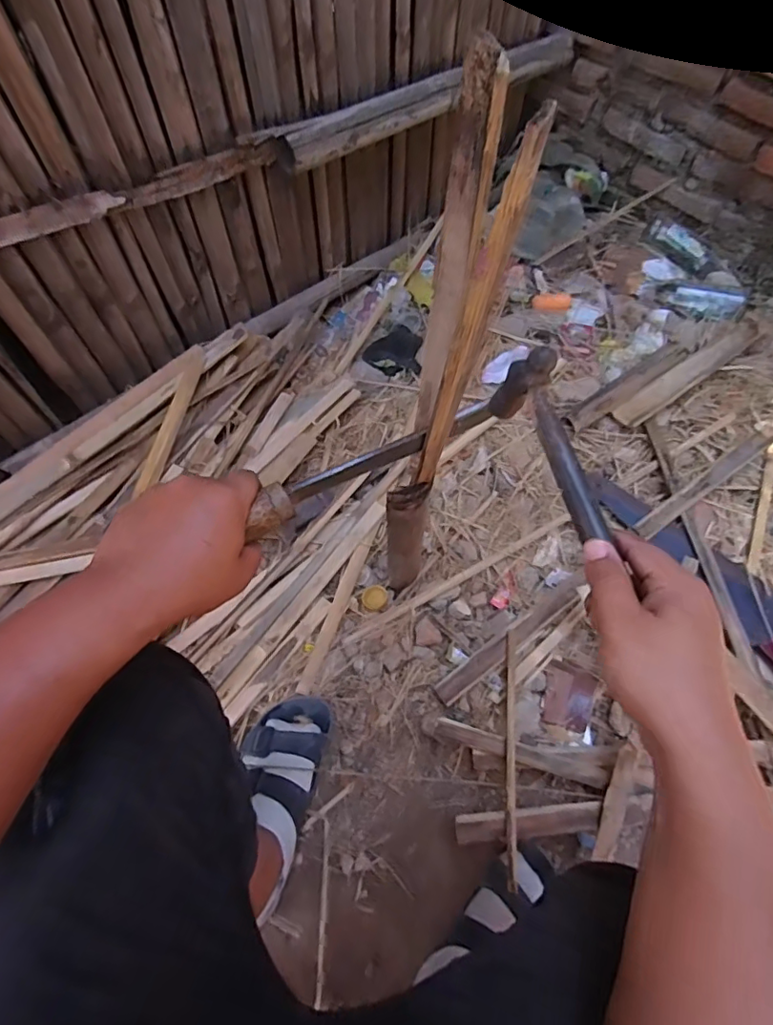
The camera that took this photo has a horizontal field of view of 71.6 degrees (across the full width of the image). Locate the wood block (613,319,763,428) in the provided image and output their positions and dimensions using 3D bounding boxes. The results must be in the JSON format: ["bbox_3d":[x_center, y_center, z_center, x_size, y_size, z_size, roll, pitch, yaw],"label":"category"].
[{"bbox_3d":[0.580,-0.269,1.013,0.378,0.020,0.060,-35,53,-17],"label":"wood block"}]

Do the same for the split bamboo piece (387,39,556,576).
[{"bbox_3d":[0.030,-0.041,0.459,0.041,0.561,0.074,6,59,0],"label":"split bamboo piece"}]

